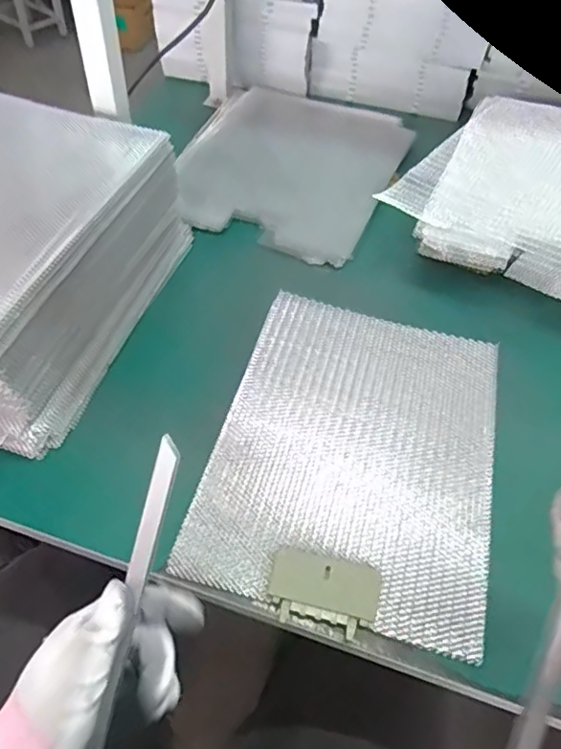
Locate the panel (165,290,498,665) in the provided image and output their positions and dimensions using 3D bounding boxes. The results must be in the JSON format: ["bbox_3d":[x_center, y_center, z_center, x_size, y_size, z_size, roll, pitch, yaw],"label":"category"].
[{"bbox_3d":[0.074,0.060,0.540,0.243,0.015,0.325,14,51,9],"label":"panel"}]

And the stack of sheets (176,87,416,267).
[{"bbox_3d":[0.012,-0.303,0.815,0.290,0.020,0.357,20,55,8],"label":"stack of sheets"}]

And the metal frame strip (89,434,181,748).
[{"bbox_3d":[-0.100,0.174,0.354,0.015,0.016,0.278,17,97,11],"label":"metal frame strip"}]

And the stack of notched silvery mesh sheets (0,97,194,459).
[{"bbox_3d":[-0.290,-0.115,0.587,0.274,0.177,0.343,15,52,10],"label":"stack of notched silvery mesh sheets"}]

